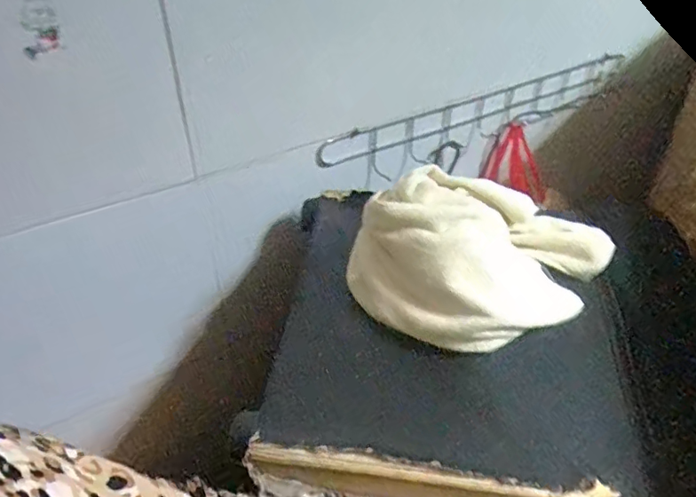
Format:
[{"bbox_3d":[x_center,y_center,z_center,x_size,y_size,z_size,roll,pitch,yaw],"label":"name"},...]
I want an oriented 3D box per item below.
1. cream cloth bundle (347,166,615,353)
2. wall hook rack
[{"bbox_3d":[0.112,-0.003,0.445,0.183,0.083,0.177,23,46,23],"label":"cream cloth bundle"},{"bbox_3d":[0.209,-0.188,0.748,0.569,0.079,0.025,-23,47,-25],"label":"wall hook rack"}]

